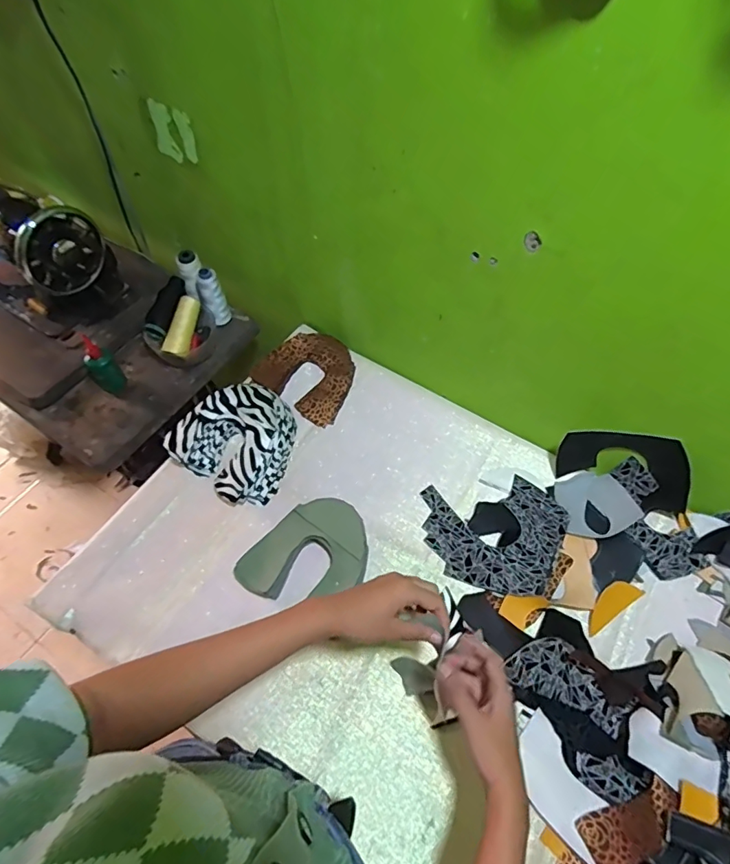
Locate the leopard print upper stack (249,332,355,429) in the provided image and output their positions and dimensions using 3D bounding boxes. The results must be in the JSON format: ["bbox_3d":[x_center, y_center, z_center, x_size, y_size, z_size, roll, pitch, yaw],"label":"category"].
[{"bbox_3d":[-0.092,-0.108,0.857,0.168,0.039,0.153,33,63,18],"label":"leopard print upper stack"}]

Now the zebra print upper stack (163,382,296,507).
[{"bbox_3d":[-0.192,0.007,0.764,0.176,0.075,0.180,31,63,17],"label":"zebra print upper stack"}]

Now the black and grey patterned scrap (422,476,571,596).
[{"bbox_3d":[0.194,0.148,0.709,0.206,0.021,0.171,3,58,1],"label":"black and grey patterned scrap"}]

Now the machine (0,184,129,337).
[{"bbox_3d":[-0.618,-0.343,0.866,0.322,0.210,0.172,30,62,16],"label":"machine"}]

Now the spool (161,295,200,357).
[{"bbox_3d":[-0.325,-0.187,0.863,0.039,0.035,0.118,10,71,5],"label":"spool"}]

